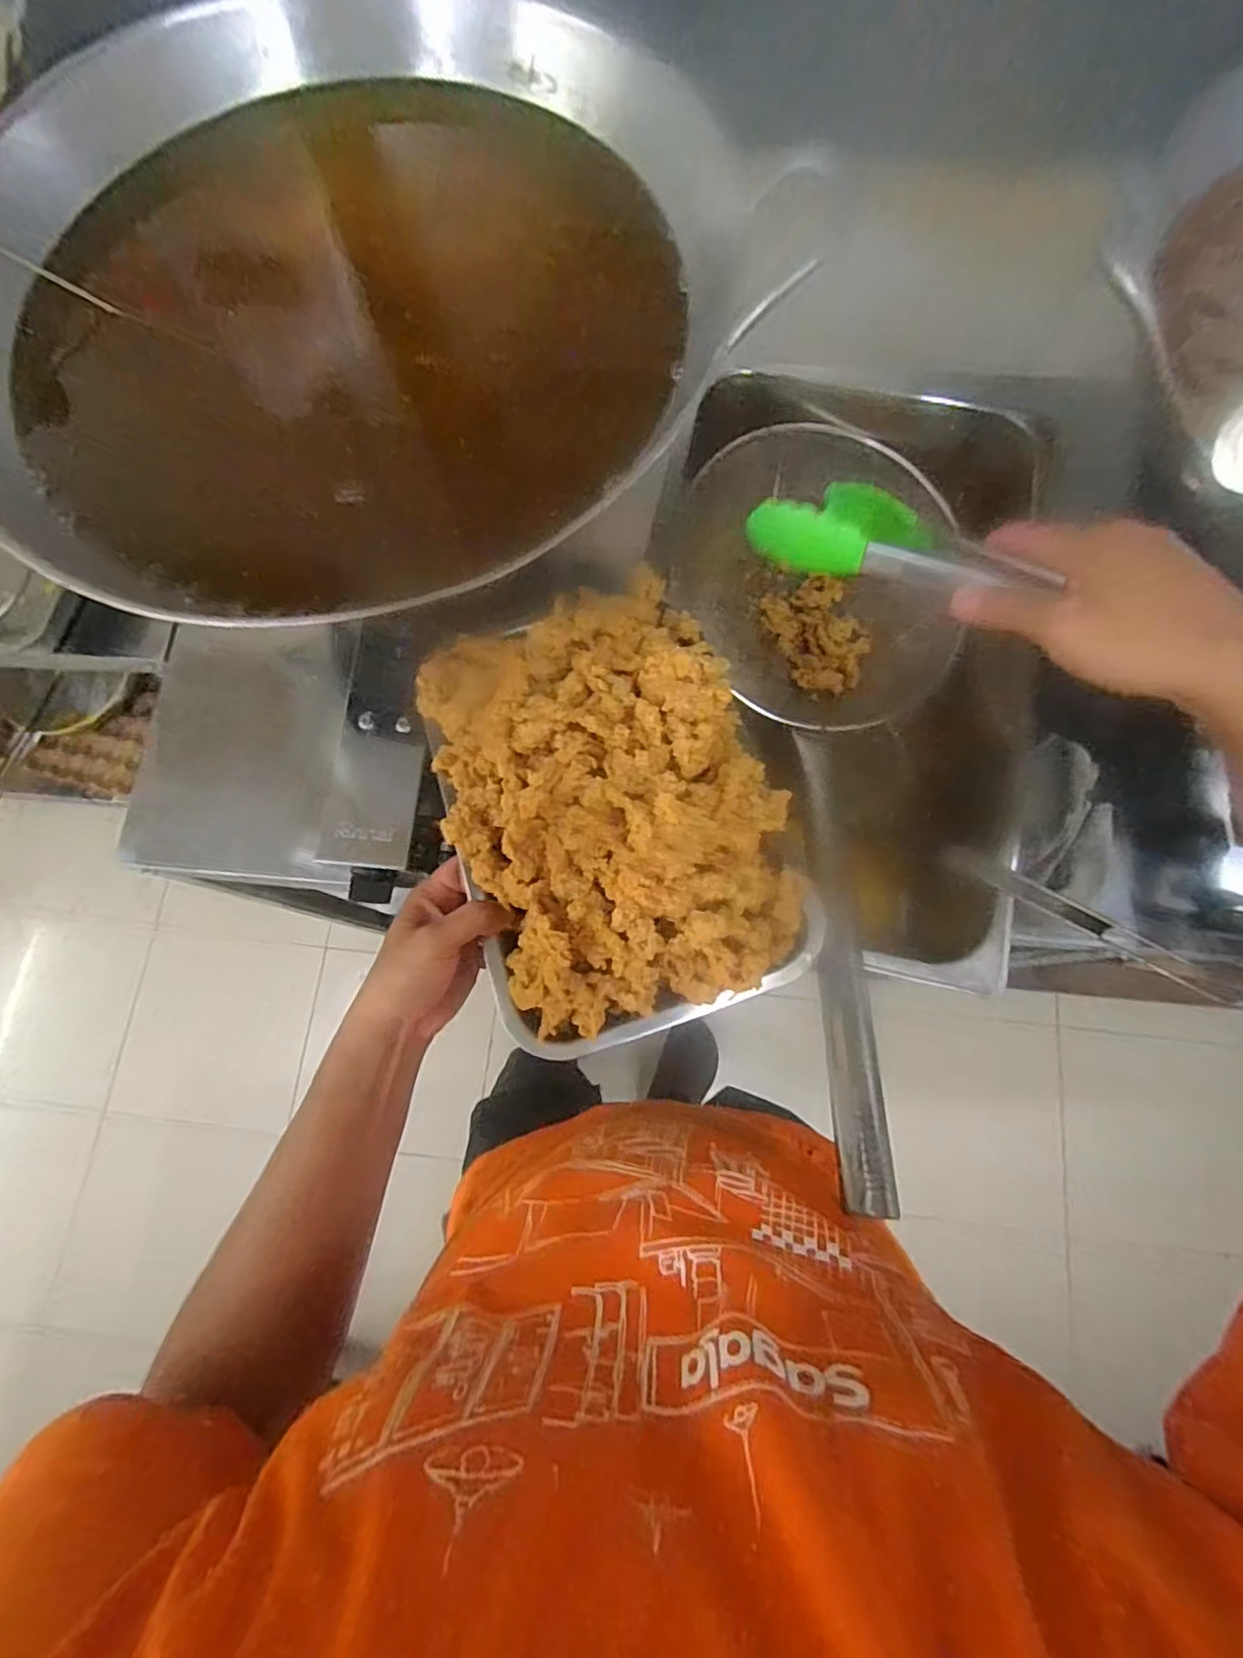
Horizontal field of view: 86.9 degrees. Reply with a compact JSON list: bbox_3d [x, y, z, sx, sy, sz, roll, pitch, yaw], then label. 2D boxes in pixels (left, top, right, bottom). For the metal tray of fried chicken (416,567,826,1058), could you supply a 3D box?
[{"bbox_3d":[-0.006,-0.027,0.402,0.205,0.099,0.287,-17,78,-5],"label":"metal tray of fried chicken"}]

